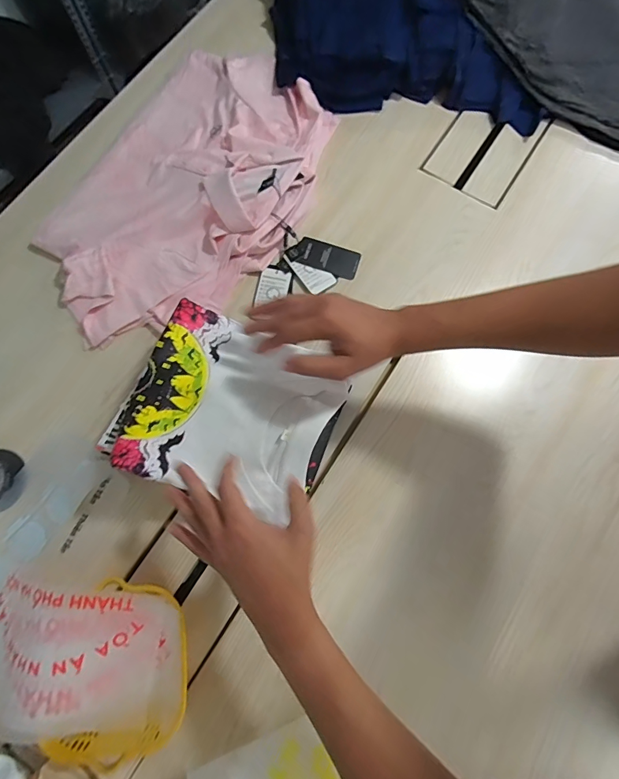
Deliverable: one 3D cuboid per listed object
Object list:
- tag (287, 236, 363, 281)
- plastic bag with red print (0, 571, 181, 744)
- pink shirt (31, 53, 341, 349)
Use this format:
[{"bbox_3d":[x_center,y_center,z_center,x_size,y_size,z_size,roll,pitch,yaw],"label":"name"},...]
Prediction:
[{"bbox_3d":[0.025,-0.215,0.661,0.111,0.006,0.051,19,78,3],"label":"tag"},{"bbox_3d":[-0.290,0.326,0.491,0.282,0.074,0.183,3,78,0],"label":"plastic bag with red print"},{"bbox_3d":[-0.191,-0.326,0.659,0.354,0.051,0.551,30,79,5],"label":"pink shirt"}]

